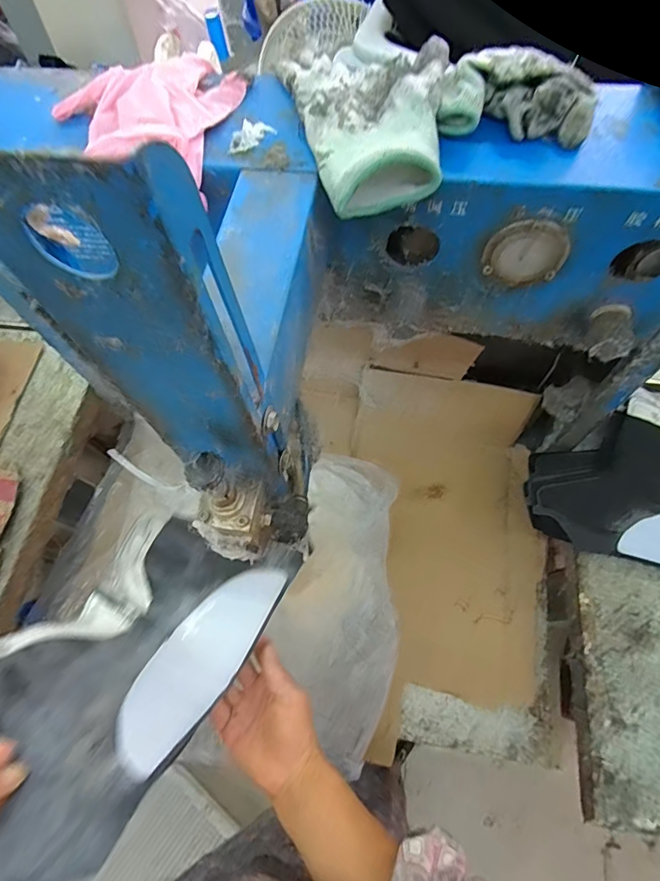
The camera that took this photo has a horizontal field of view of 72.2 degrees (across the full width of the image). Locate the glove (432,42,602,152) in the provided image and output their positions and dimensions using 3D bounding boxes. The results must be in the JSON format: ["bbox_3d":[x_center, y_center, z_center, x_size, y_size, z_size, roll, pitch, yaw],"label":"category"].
[{"bbox_3d":[0.123,-0.223,0.294,0.096,0.027,0.055,10,66,8],"label":"glove"}]

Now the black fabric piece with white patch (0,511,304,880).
[{"bbox_3d":[-0.178,0.179,0.386,0.185,0.032,0.288,20,37,18],"label":"black fabric piece with white patch"}]

